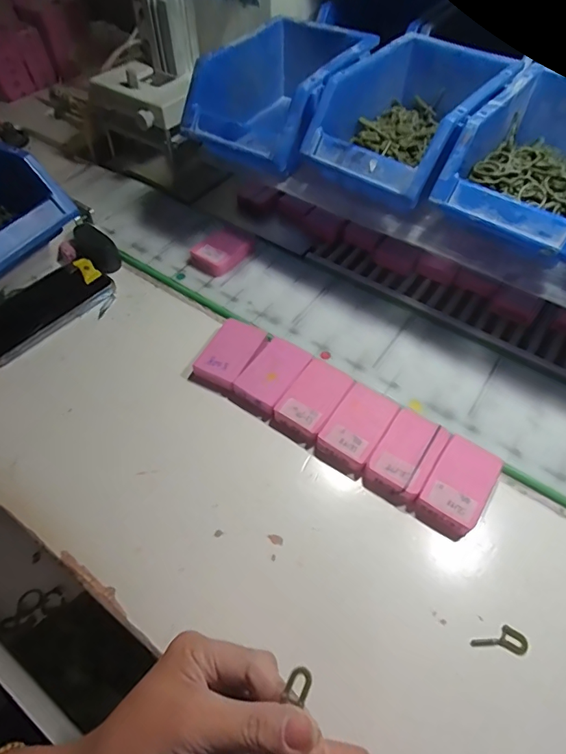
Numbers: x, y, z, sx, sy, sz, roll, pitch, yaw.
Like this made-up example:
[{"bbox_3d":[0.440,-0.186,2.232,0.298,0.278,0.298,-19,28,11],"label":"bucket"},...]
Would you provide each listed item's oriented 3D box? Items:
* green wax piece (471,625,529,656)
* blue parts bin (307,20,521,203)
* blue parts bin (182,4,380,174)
[{"bbox_3d":[0.148,0.178,0.305,0.037,0.004,0.016,8,56,5],"label":"green wax piece"},{"bbox_3d":[0.119,-0.241,0.414,0.124,0.065,0.179,34,61,21],"label":"blue parts bin"},{"bbox_3d":[0.001,-0.283,0.448,0.122,0.073,0.182,29,59,19],"label":"blue parts bin"}]

